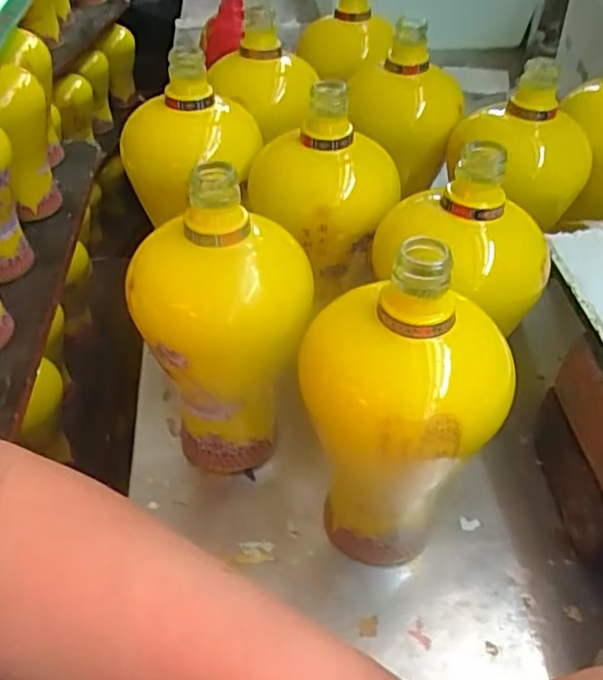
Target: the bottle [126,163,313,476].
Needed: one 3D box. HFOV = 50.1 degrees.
[{"bbox_3d":[-0.046,-0.002,0.395,0.101,0.201,0.083,2,45,4],"label":"bottle"}]

